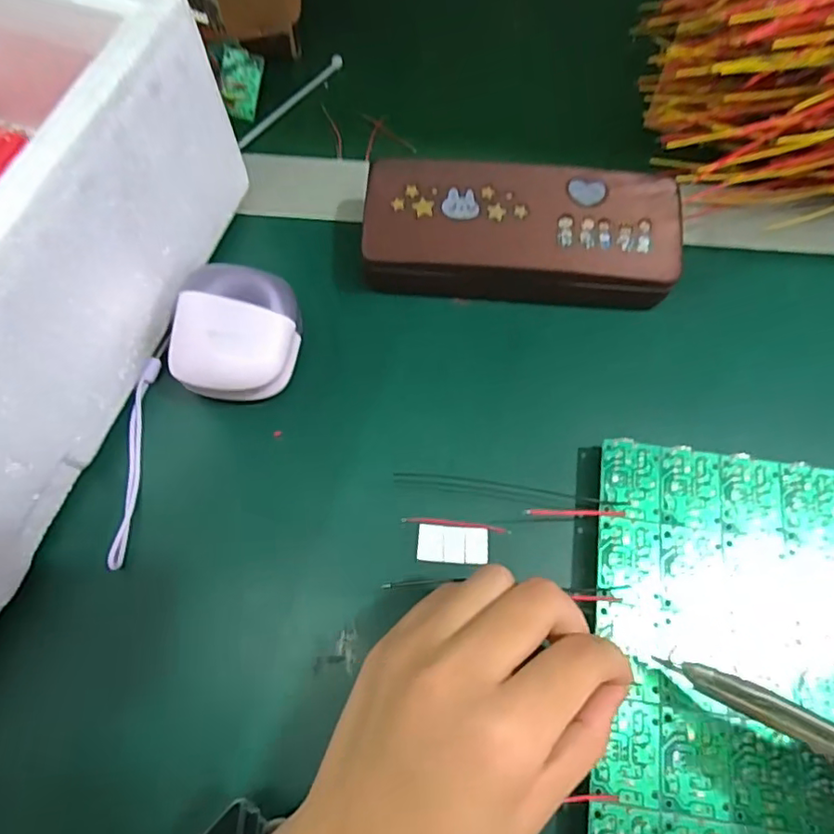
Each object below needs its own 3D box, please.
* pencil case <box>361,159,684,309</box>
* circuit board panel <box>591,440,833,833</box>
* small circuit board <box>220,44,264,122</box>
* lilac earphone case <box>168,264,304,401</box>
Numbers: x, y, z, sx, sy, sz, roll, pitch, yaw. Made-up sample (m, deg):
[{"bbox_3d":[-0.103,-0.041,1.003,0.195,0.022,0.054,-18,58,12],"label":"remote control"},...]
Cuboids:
[{"bbox_3d":[0.051,-0.088,0.284,0.152,0.040,0.062,5,70,0],"label":"pencil case"},{"bbox_3d":[0.122,0.098,0.222,0.101,0.004,0.174,8,70,3],"label":"circuit board panel"},{"bbox_3d":[-0.107,-0.202,0.343,0.025,0.004,0.038,17,104,3],"label":"small circuit board"},{"bbox_3d":[-0.081,-0.039,0.264,0.052,0.034,0.063,11,69,3],"label":"lilac earphone case"}]

